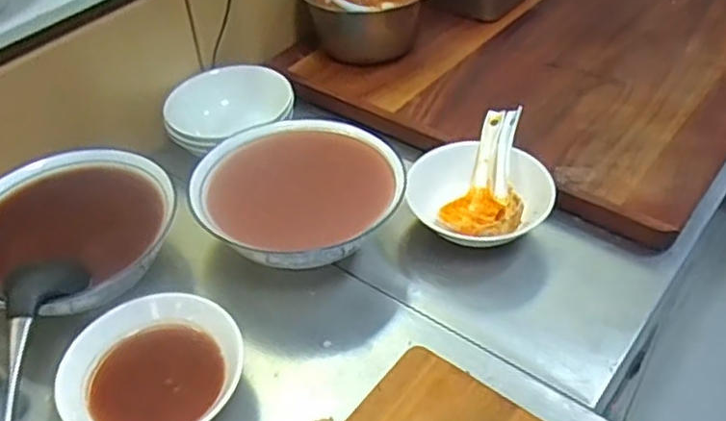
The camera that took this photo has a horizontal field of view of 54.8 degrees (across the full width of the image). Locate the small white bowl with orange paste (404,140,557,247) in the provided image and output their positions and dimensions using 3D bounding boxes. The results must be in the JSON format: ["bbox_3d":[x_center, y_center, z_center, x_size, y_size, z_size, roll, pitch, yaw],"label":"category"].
[{"bbox_3d":[0.127,-0.013,0.778,0.156,0.047,0.138,15,47,16],"label":"small white bowl with orange paste"}]

